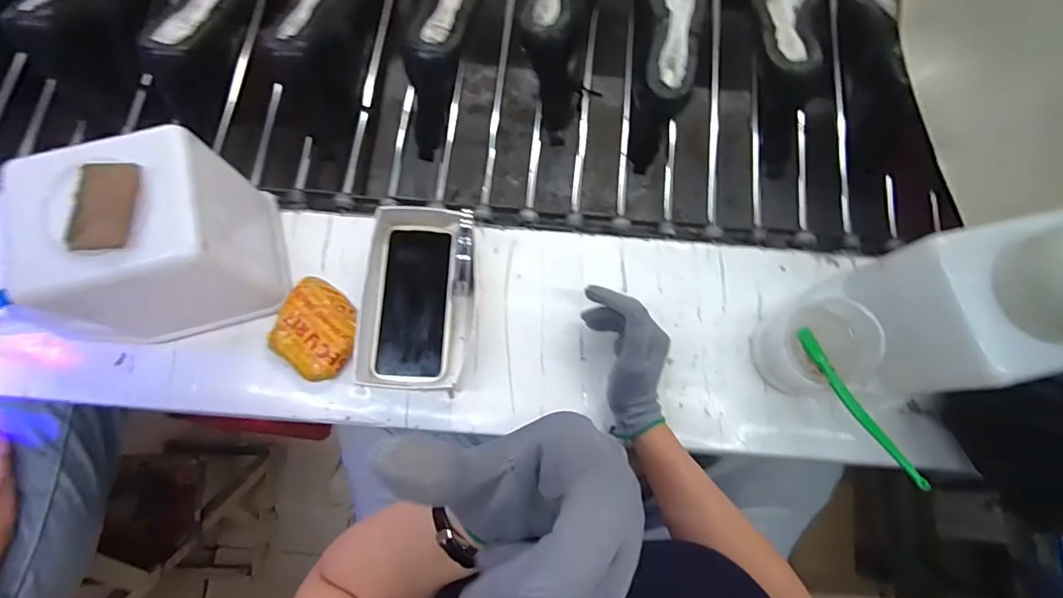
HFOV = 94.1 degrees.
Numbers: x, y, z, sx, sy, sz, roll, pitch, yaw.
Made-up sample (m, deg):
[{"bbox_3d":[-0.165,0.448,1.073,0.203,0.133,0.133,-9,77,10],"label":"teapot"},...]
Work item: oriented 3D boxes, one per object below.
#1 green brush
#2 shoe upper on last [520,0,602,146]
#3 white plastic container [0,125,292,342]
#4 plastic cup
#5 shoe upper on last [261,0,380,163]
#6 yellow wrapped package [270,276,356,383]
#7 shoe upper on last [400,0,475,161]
[{"bbox_3d":[0.298,0.096,0.457,0.010,0.019,0.166,-12,47,-5],"label":"green brush"},{"bbox_3d":[0.039,-0.339,0.620,0.089,0.116,0.236,6,76,0],"label":"shoe upper on last"},{"bbox_3d":[-0.349,-0.050,0.474,0.155,0.181,0.135,-14,77,-5],"label":"white plastic container"},{"bbox_3d":[0.290,0.048,0.506,0.084,0.097,0.090,0,76,-2],"label":"plastic cup"},{"bbox_3d":[-0.255,-0.325,0.611,0.085,0.109,0.266,6,76,0],"label":"shoe upper on last"},{"bbox_3d":[-0.228,0.033,0.528,0.090,0.024,0.087,36,78,7],"label":"yellow wrapped package"},{"bbox_3d":[-0.108,-0.319,0.612,0.078,0.117,0.253,0,76,-2],"label":"shoe upper on last"}]

